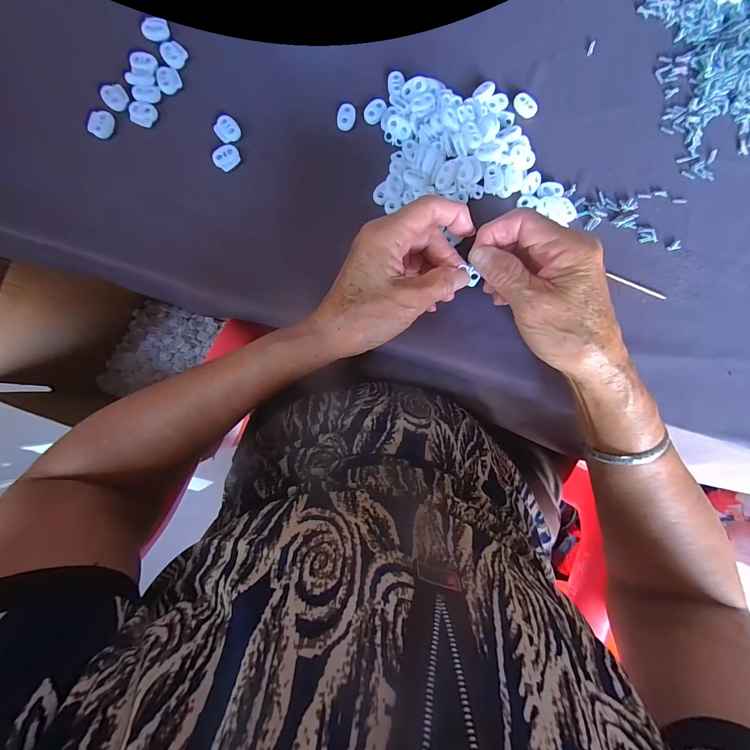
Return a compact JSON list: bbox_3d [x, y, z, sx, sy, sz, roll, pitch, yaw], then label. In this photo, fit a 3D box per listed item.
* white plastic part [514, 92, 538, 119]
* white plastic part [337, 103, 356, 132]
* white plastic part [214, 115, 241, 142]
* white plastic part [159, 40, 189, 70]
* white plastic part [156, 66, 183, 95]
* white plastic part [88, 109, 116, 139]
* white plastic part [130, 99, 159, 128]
[{"bbox_3d":[0.135,-0.241,0.299,0.023,0.008,0.014,43,87,0],"label":"white plastic part"},{"bbox_3d":[-0.025,-0.228,0.293,0.015,0.004,0.021,7,87,-2],"label":"white plastic part"},{"bbox_3d":[-0.129,-0.215,0.290,0.020,0.004,0.023,-38,89,-3],"label":"white plastic part"},{"bbox_3d":[-0.177,-0.280,0.290,0.022,0.004,0.020,0,88,-2],"label":"white plastic part"},{"bbox_3d":[-0.180,-0.258,0.290,0.019,0.004,0.022,-21,88,-3],"label":"white plastic part"},{"bbox_3d":[-0.235,-0.216,0.285,0.018,0.004,0.023,26,87,-1],"label":"white plastic part"},{"bbox_3d":[-0.201,-0.227,0.288,0.022,0.004,0.021,0,88,-2],"label":"white plastic part"}]

